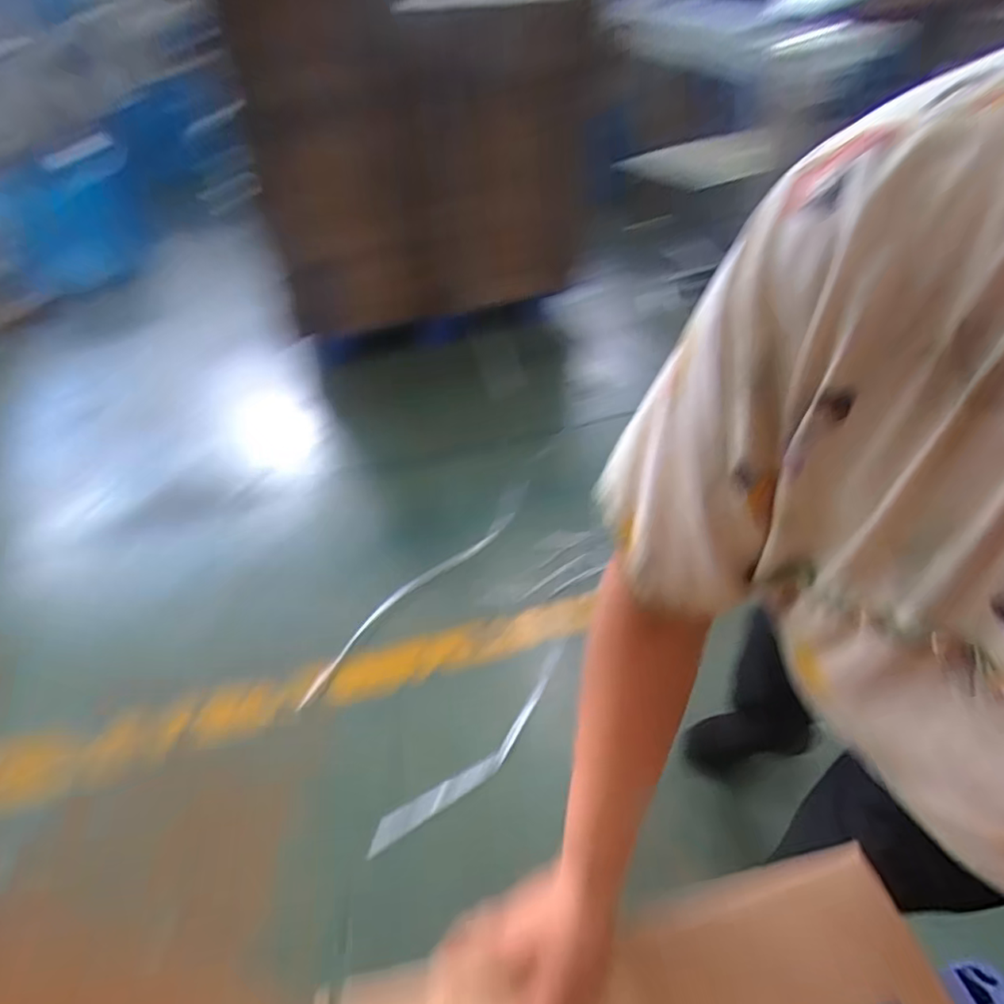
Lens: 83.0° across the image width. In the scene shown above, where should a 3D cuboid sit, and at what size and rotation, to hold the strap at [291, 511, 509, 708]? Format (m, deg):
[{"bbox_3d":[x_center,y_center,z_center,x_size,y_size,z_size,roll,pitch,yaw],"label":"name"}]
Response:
[{"bbox_3d":[-0.236,0.244,1.479,0.089,0.038,0.732,28,52,30],"label":"strap"}]

